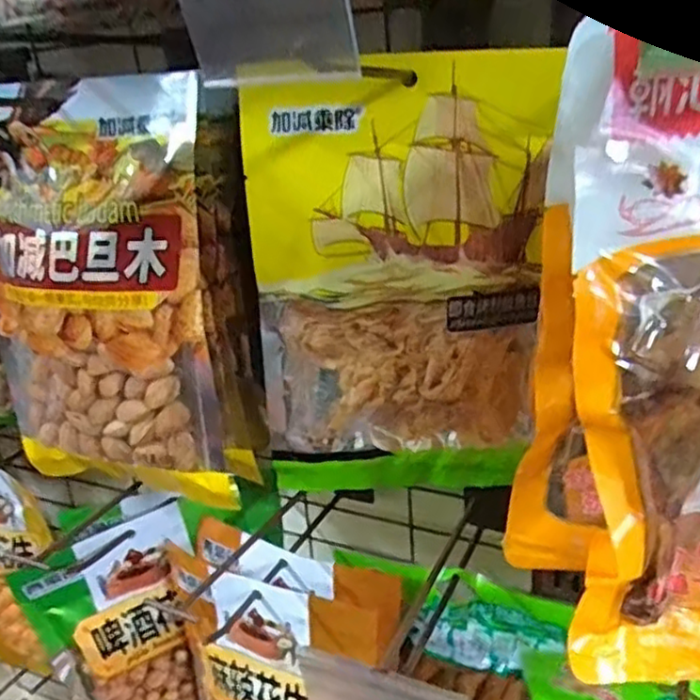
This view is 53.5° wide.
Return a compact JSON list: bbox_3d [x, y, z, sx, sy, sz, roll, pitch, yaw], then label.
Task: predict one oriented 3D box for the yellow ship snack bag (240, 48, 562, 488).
[{"bbox_3d":[0.029,-0.026,0.377,0.152,0.229,0.021,-4,23,1],"label":"yellow ship snack bag"}]

